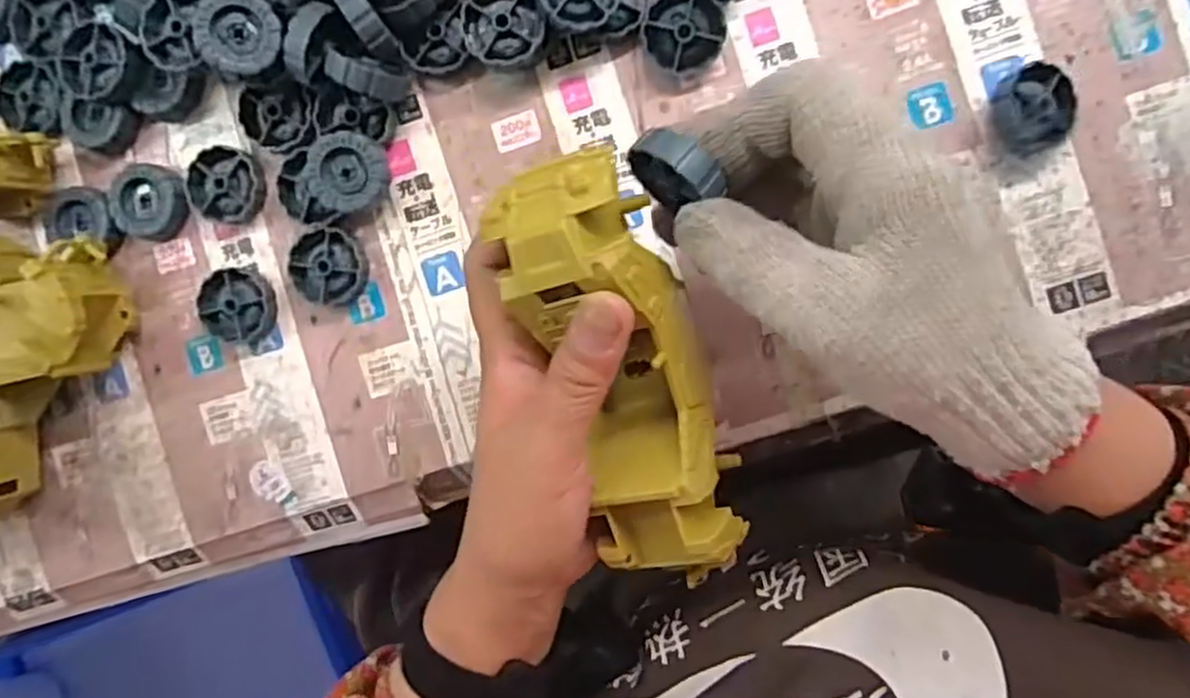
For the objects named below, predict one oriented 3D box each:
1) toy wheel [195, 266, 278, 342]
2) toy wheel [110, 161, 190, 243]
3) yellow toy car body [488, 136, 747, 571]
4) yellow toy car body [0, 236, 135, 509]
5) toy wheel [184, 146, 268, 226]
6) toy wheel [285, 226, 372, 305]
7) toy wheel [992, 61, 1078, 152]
[{"bbox_3d":[-0.187,-0.023,0.395,0.039,0.010,0.037,0,92,8],"label":"toy wheel"},{"bbox_3d":[-0.233,-0.077,0.399,0.039,0.011,0.038,0,92,8],"label":"toy wheel"},{"bbox_3d":[0.011,0.009,0.287,0.060,0.045,0.162,-19,105,8],"label":"yellow toy car body"},{"bbox_3d":[-0.297,0.022,0.394,0.050,0.063,0.167,35,96,6],"label":"yellow toy car body"},{"bbox_3d":[-0.190,-0.084,0.391,0.040,0.010,0.037,0,92,8],"label":"toy wheel"},{"bbox_3d":[-0.136,-0.042,0.385,0.040,0.010,0.038,0,92,8],"label":"toy wheel"},{"bbox_3d":[0.199,-0.109,0.343,0.036,0.023,0.035,0,92,8],"label":"toy wheel"}]

